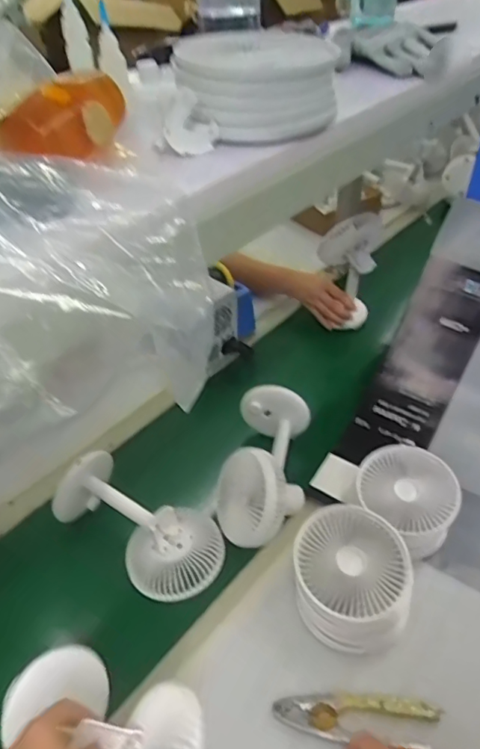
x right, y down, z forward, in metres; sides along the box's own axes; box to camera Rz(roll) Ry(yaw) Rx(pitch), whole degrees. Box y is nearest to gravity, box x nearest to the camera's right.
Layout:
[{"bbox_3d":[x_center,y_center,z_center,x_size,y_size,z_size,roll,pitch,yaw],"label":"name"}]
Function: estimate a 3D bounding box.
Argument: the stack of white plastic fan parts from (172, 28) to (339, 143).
[{"bbox_3d":[0.015,-0.245,0.424,0.124,0.055,0.132,2,44,7],"label":"stack of white plastic fan parts"}]

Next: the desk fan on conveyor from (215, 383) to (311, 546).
[{"bbox_3d":[0.039,0.124,0.753,0.110,0.087,0.229,6,44,11],"label":"desk fan on conveyor"}]

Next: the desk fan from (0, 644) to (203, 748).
[{"bbox_3d":[-0.128,0.328,0.477,0.211,0.096,0.121,5,38,43],"label":"desk fan"}]

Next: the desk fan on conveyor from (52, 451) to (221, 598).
[{"bbox_3d":[-0.139,0.214,0.713,0.239,0.084,0.119,31,52,12],"label":"desk fan on conveyor"}]

